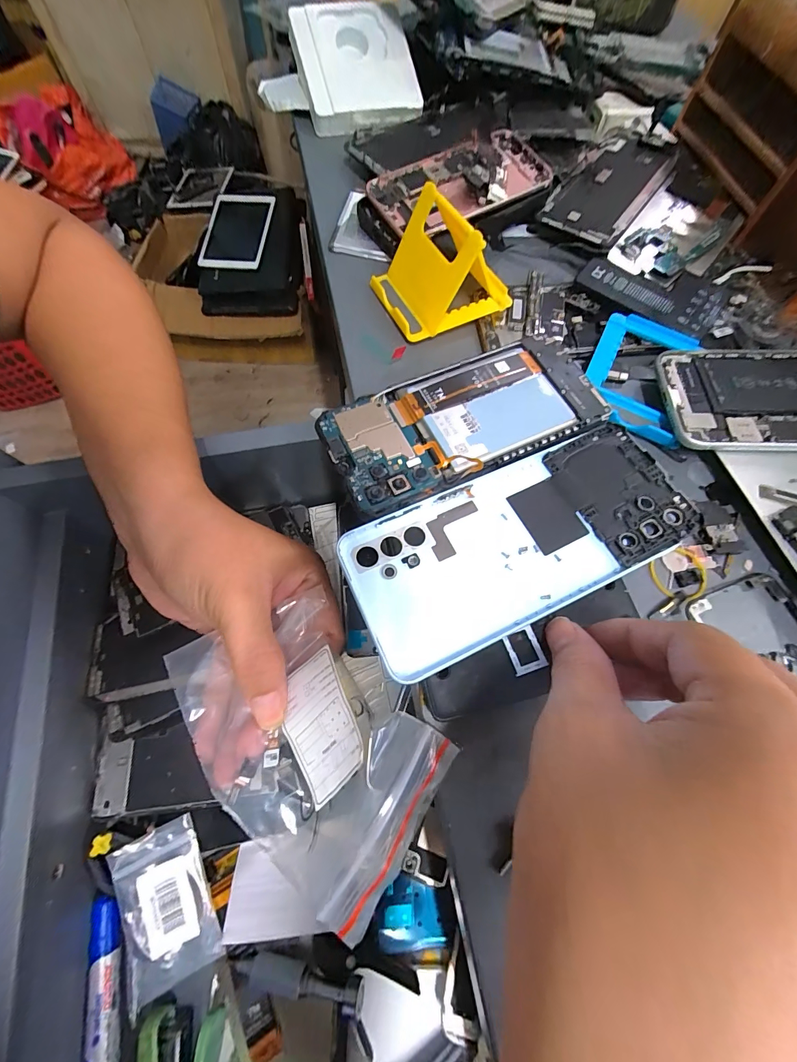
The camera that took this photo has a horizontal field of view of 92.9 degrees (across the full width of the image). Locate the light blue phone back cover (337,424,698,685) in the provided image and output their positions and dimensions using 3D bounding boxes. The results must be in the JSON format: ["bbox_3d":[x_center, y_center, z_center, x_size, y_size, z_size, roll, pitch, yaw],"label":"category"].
[{"bbox_3d":[0.060,0.005,0.190,0.169,0.009,0.076,-23,69,-10],"label":"light blue phone back cover"}]

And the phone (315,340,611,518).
[{"bbox_3d":[0.039,-0.064,0.214,0.154,0.011,0.070,-24,69,-8],"label":"phone"}]

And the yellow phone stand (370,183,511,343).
[{"bbox_3d":[0.029,-0.180,0.253,0.081,0.055,0.071,-24,71,-10],"label":"yellow phone stand"}]

